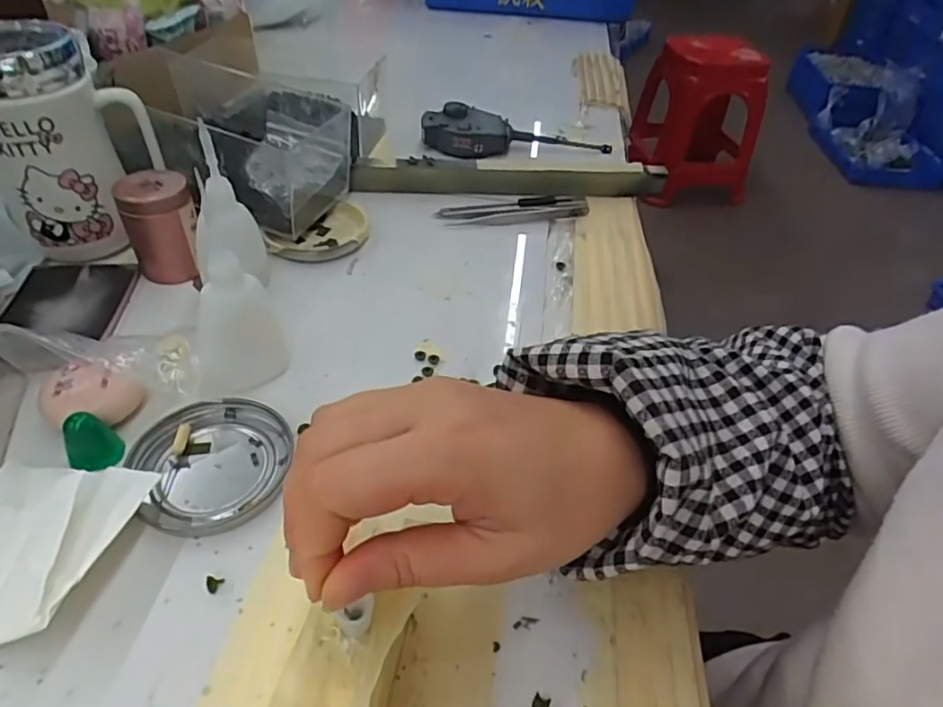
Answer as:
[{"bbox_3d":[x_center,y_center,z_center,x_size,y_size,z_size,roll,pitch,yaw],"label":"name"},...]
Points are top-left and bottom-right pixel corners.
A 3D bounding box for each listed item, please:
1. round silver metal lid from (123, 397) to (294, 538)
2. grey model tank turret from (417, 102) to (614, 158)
[{"bbox_3d":[-0.129,0.055,0.304,0.074,0.010,0.072,3,43,-3],"label":"round silver metal lid"},{"bbox_3d":[0.046,-0.223,0.596,0.188,0.033,0.047,-3,44,-8],"label":"grey model tank turret"}]

